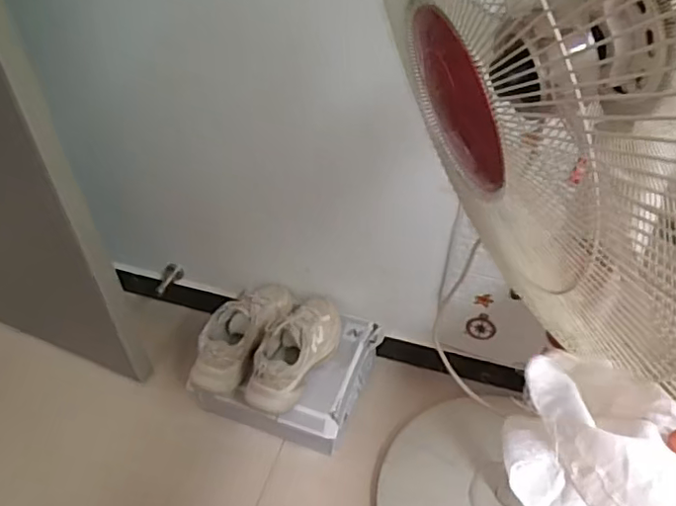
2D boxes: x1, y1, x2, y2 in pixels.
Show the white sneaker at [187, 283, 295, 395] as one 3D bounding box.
[{"bbox_3d":[-0.180,0.142,1.136,0.116,0.104,0.256,13,46,14],"label":"white sneaker"}]

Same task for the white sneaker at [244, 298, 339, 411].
[{"bbox_3d":[-0.076,0.170,1.100,0.117,0.109,0.245,12,46,14],"label":"white sneaker"}]

